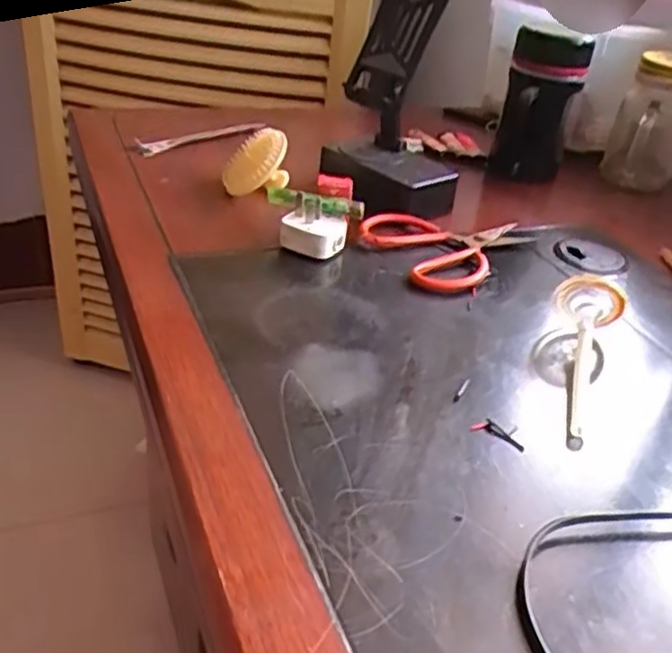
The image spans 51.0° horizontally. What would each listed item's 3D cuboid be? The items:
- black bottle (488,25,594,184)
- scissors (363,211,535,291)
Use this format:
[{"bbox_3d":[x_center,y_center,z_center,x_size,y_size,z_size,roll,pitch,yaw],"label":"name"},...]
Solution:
[{"bbox_3d":[0.209,-0.222,0.735,0.074,0.157,0.067,15,33,14],"label":"black bottle"},{"bbox_3d":[0.093,-0.075,0.599,0.106,0.020,0.154,24,37,26],"label":"scissors"}]

